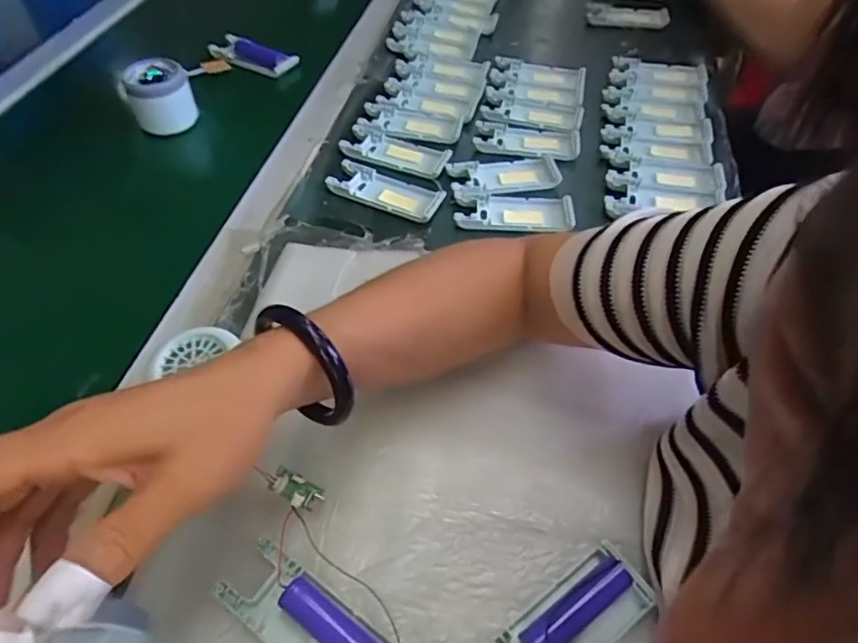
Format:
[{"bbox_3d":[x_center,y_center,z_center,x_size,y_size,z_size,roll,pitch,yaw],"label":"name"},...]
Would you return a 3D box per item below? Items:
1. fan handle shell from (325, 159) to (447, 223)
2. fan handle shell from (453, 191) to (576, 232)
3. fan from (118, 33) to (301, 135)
[{"bbox_3d":[-0.038,-0.122,0.515,0.103,0.010,0.045,21,55,15],"label":"fan handle shell"},{"bbox_3d":[0.076,-0.101,0.503,0.103,0.013,0.042,1,52,0],"label":"fan handle shell"},{"bbox_3d":[-0.239,-0.269,0.595,0.105,0.052,0.192,22,55,15],"label":"fan"}]

